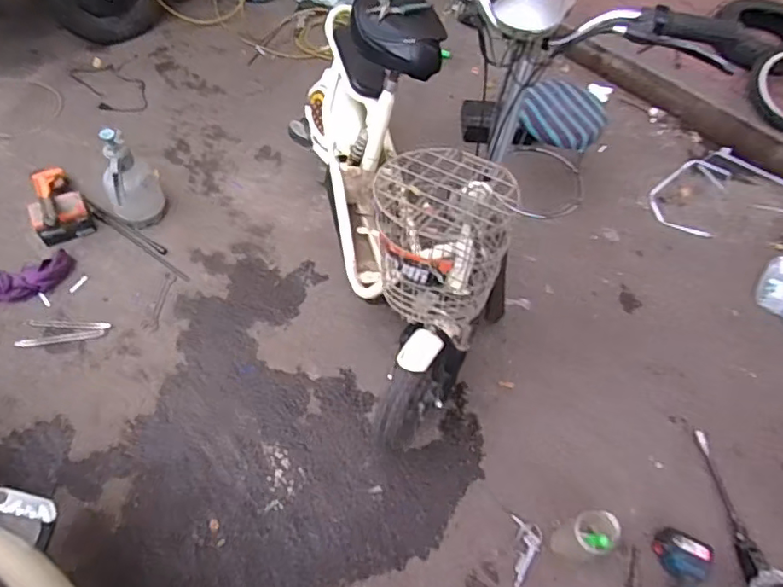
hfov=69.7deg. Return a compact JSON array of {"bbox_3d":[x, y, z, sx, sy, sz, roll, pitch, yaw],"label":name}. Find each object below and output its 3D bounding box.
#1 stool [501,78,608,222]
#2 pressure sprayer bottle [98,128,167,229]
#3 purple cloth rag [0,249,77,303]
[{"bbox_3d":[0.535,-0.478,1.855,0.283,0.360,0.274,17,58,7],"label":"stool"},{"bbox_3d":[-0.779,-0.335,1.694,0.149,0.305,0.158,2,57,-3],"label":"pressure sprayer bottle"},{"bbox_3d":[-1.057,-0.039,1.637,0.258,0.060,0.109,-34,65,-22],"label":"purple cloth rag"}]

